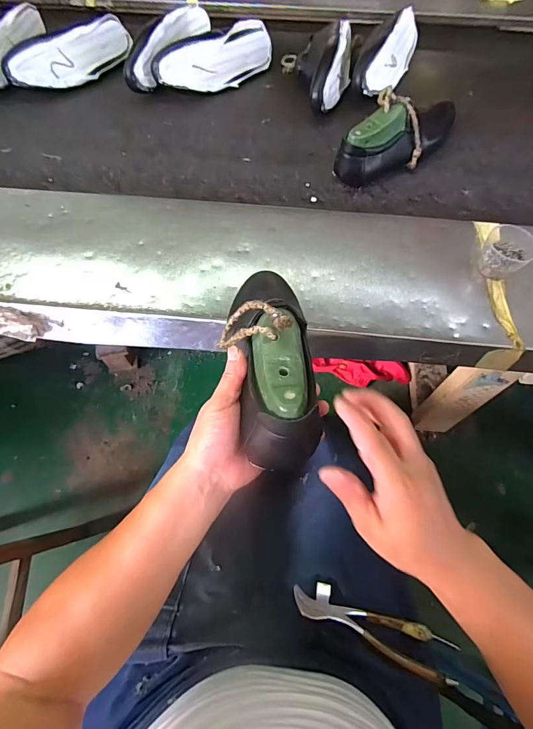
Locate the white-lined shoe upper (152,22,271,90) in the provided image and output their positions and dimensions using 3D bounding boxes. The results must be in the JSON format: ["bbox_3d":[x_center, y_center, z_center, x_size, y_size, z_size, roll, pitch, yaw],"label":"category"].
[{"bbox_3d":[-0.106,-0.628,0.786,0.265,0.071,0.073,-29,67,-13],"label":"white-lined shoe upper"}]

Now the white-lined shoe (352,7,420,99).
[{"bbox_3d":[0.247,-0.632,0.788,0.086,0.076,0.248,21,65,10],"label":"white-lined shoe"}]

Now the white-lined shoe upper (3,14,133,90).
[{"bbox_3d":[-0.409,-0.649,0.804,0.265,0.068,0.073,-34,68,-16],"label":"white-lined shoe upper"}]

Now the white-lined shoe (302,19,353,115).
[{"bbox_3d":[0.123,-0.613,0.777,0.101,0.078,0.267,6,64,3],"label":"white-lined shoe"}]

